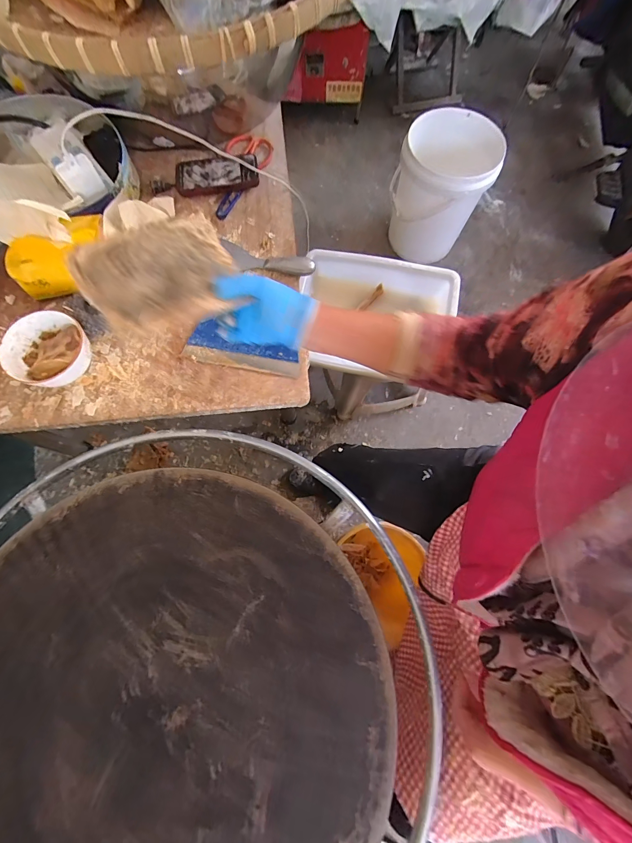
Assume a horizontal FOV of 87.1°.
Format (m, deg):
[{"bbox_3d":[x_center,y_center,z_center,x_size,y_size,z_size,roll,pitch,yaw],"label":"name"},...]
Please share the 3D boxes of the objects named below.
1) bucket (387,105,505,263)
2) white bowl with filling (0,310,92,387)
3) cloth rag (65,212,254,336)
[{"bbox_3d":[0.408,-0.776,1.146,0.288,0.399,0.288,1,74,-2],"label":"bucket"},{"bbox_3d":[-0.411,-0.106,0.520,0.113,0.058,0.108,1,74,-2],"label":"white bowl with filling"},{"bbox_3d":[-0.171,-0.168,0.369,0.158,0.008,0.151,-30,74,-20],"label":"cloth rag"}]

